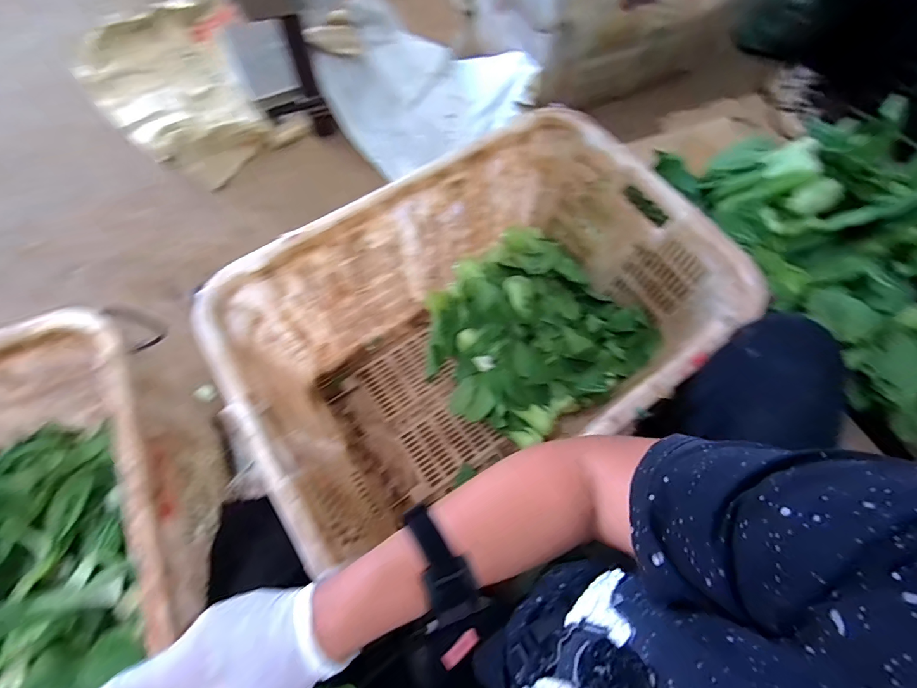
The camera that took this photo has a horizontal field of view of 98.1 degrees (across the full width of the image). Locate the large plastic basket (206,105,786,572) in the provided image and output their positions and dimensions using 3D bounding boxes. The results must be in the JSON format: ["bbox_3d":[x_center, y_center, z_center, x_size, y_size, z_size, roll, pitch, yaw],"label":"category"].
[{"bbox_3d":[0.030,-0.004,0.689,0.662,0.358,0.441,-30,72,-12],"label":"large plastic basket"}]

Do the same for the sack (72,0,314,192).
[{"bbox_3d":[-0.757,-0.720,1.081,0.450,0.106,0.676,-31,72,-13],"label":"sack"}]

